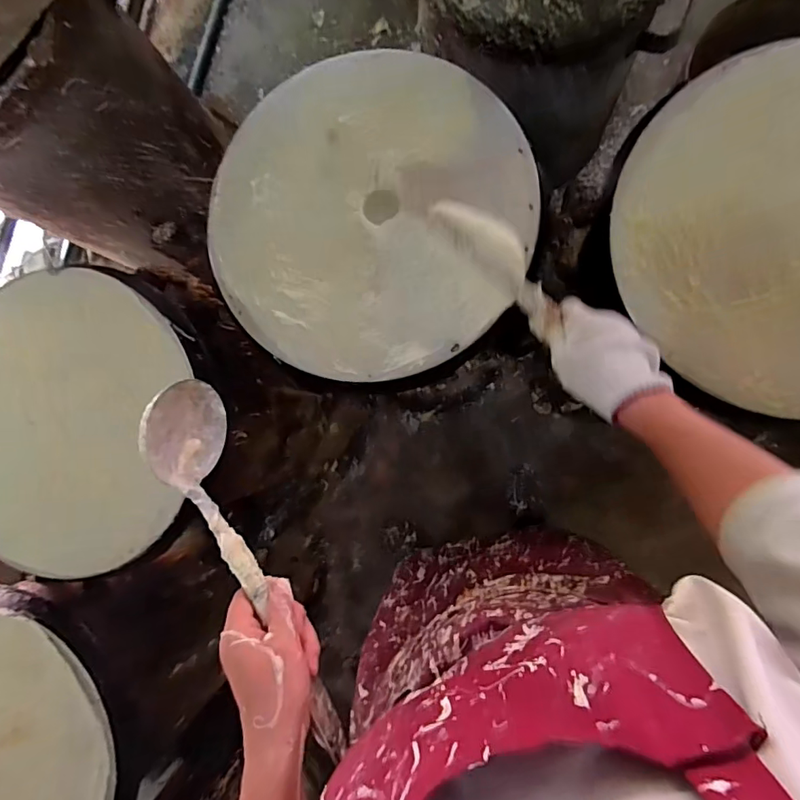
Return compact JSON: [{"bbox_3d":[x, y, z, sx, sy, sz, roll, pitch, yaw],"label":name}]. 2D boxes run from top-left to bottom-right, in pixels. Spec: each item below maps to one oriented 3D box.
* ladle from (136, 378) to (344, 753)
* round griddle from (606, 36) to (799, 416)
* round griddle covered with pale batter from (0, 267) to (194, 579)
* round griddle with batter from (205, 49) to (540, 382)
[{"bbox_3d":[-0.130,0.134,0.416,0.057,0.091,0.327,-31,77,6],"label":"ladle"},{"bbox_3d":[0.430,-0.174,0.520,0.358,0.032,0.387,0,91,7],"label":"round griddle"},{"bbox_3d":[-0.455,0.024,0.636,0.353,0.036,0.375,7,91,7],"label":"round griddle covered with pale batter"},{"bbox_3d":[-0.040,-0.220,0.577,0.377,0.032,0.378,0,91,7],"label":"round griddle with batter"}]

